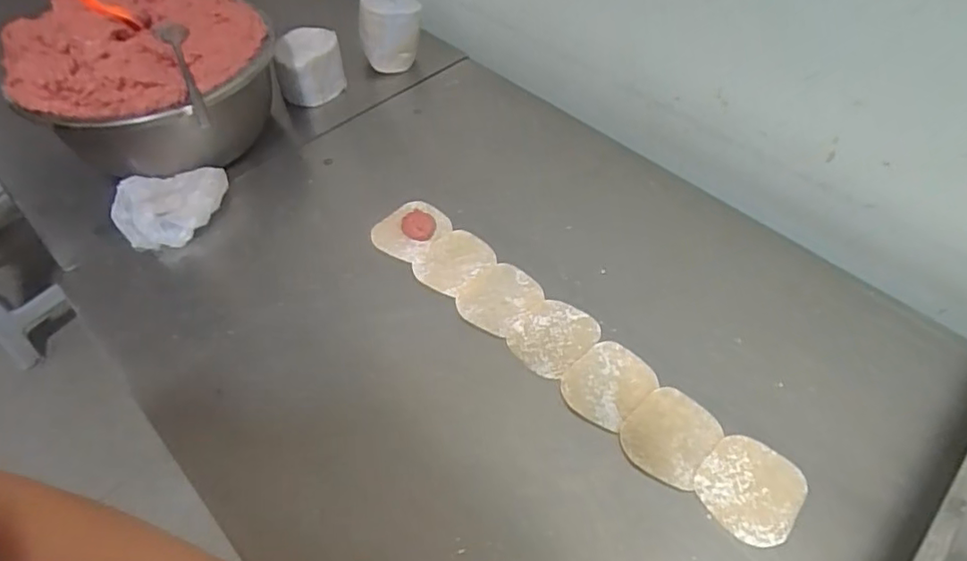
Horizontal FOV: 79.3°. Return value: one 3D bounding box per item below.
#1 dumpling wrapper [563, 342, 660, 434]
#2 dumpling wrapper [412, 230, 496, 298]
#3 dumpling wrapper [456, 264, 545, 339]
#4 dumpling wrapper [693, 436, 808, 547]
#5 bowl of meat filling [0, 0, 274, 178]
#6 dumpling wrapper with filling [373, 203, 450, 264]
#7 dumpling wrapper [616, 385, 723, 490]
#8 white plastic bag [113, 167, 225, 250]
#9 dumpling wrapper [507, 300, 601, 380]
[{"bbox_3d":[0.114,0.093,0.534,0.082,0.004,0.067,-39,60,-23],"label":"dumpling wrapper"},{"bbox_3d":[-0.031,-0.022,0.626,0.067,0.004,0.082,38,63,27],"label":"dumpling wrapper"},{"bbox_3d":[0.016,0.018,0.597,0.069,0.004,0.079,37,64,23],"label":"dumpling wrapper"},{"bbox_3d":[0.218,0.168,0.476,0.075,0.004,0.081,-2,53,2],"label":"dumpling wrapper"},{"bbox_3d":[-0.392,-0.237,0.706,0.263,0.179,0.249,-2,53,2],"label":"bowl of meat filling"},{"bbox_3d":[-0.082,-0.059,0.655,0.067,0.017,0.081,33,61,24],"label":"dumpling wrapper with filling"},{"bbox_3d":[0.162,0.132,0.505,0.071,0.004,0.084,33,59,20],"label":"dumpling wrapper"},{"bbox_3d":[-0.359,-0.080,0.663,0.128,0.045,0.102,-9,53,-4],"label":"white plastic bag"},{"bbox_3d":[0.068,0.055,0.568,0.067,0.004,0.082,36,63,26],"label":"dumpling wrapper"}]

